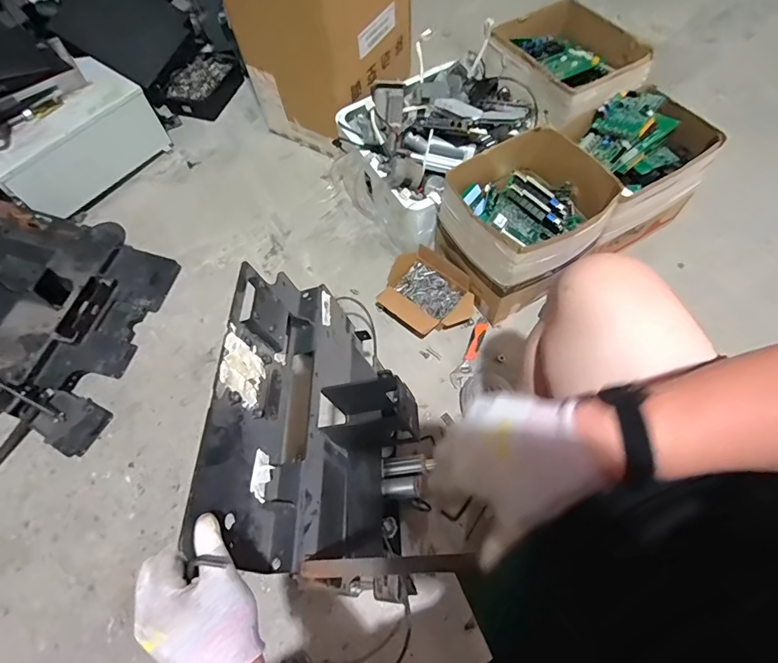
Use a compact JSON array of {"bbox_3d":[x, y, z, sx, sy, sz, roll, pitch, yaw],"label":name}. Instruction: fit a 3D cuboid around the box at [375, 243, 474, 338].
[{"bbox_3d":[0.076,-0.098,1.059,0.182,0.086,0.201,-39,68,-15],"label":"box"}]

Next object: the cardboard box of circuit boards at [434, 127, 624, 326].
[{"bbox_3d":[0.285,-0.231,0.984,0.279,0.272,0.299,-32,66,-13],"label":"cardboard box of circuit boards"}]

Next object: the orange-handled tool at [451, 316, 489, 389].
[{"bbox_3d":[0.190,0.044,1.002,0.034,0.011,0.189,23,67,14],"label":"orange-handled tool"}]

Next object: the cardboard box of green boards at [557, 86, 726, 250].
[{"bbox_3d":[0.544,-0.376,1.015,0.305,0.272,0.251,-33,66,-13],"label":"cardboard box of green boards"}]

